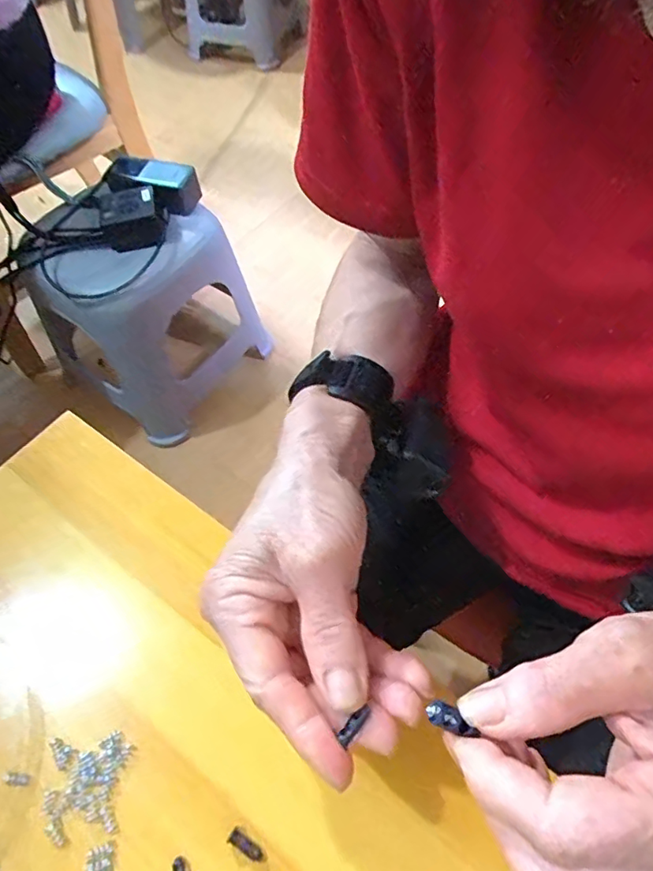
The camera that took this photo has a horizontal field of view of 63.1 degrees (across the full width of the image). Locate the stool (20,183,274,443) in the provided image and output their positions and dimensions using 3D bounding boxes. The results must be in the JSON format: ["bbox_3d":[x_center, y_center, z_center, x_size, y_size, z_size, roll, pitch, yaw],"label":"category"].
[{"bbox_3d":[-0.295,-0.207,0.881,0.241,0.309,0.282,29,63,18],"label":"stool"}]

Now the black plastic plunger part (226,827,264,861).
[{"bbox_3d":[-0.036,0.183,0.237,0.017,0.004,0.006,26,62,17],"label":"black plastic plunger part"}]

